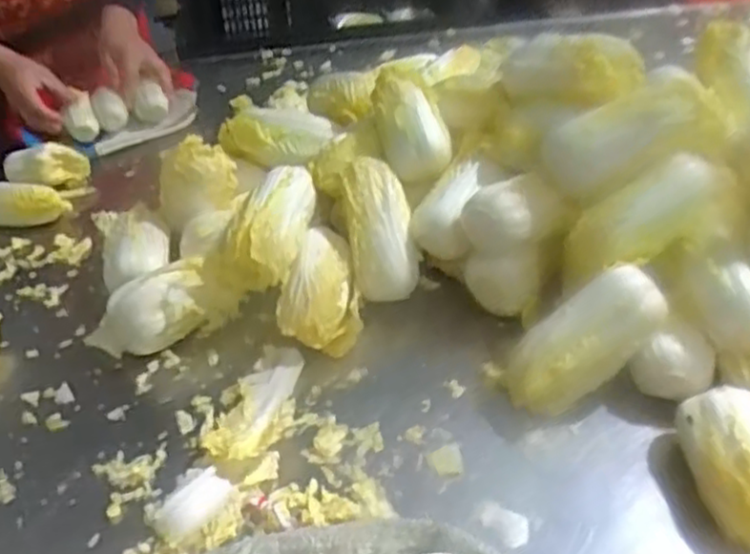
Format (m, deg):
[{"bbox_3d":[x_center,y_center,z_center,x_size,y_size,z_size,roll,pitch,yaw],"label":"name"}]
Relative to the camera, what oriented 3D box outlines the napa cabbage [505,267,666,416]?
[{"bbox_3d":[0.184,0.058,0.660,0.160,0.059,0.064,-42,43,9],"label":"napa cabbage"}]

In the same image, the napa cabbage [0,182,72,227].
[{"bbox_3d":[-0.455,-0.096,0.956,0.108,0.048,0.060,-1,40,2],"label":"napa cabbage"}]

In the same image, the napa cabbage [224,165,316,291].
[{"bbox_3d":[-0.109,-0.057,0.776,0.077,0.070,0.132,3,40,6],"label":"napa cabbage"}]

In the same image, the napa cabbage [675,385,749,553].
[{"bbox_3d":[0.283,0.153,0.576,0.066,0.066,0.139,-1,40,2],"label":"napa cabbage"}]

